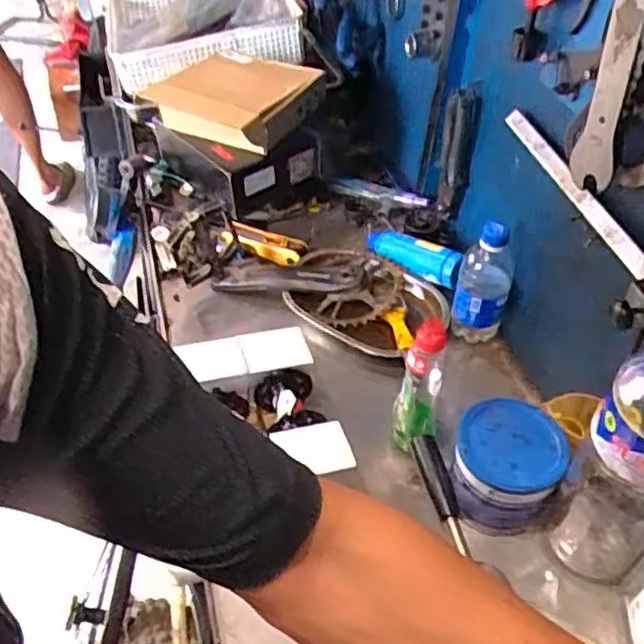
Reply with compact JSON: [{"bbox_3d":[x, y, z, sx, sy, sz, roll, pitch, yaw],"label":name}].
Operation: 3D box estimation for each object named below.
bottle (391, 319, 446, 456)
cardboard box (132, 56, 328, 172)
[{"bbox_3d":[0.104,0.073,0.721,0.052,0.162,0.058,24,47,19],"label":"bottle"},{"bbox_3d":[-0.130,-0.331,1.017,0.198,0.083,0.209,22,47,18],"label":"cardboard box"}]

